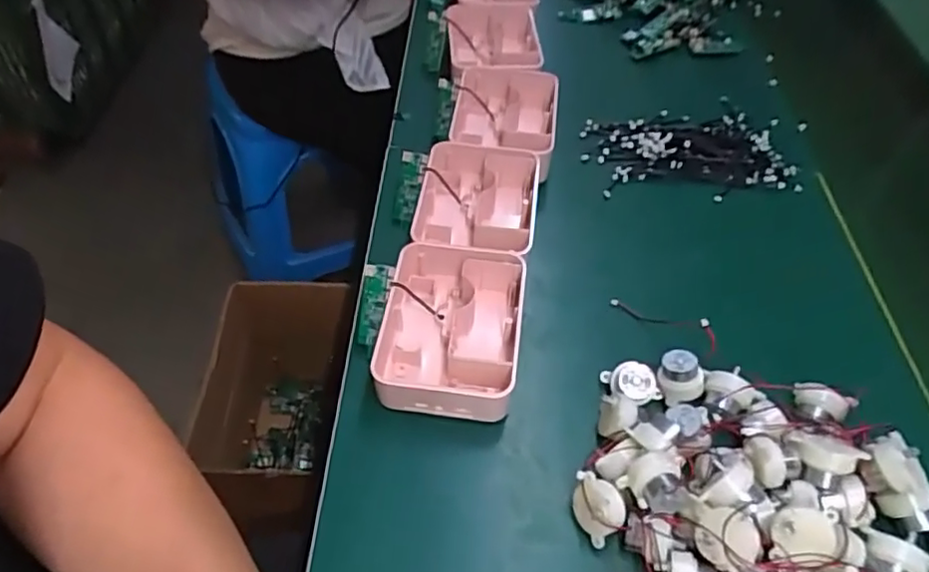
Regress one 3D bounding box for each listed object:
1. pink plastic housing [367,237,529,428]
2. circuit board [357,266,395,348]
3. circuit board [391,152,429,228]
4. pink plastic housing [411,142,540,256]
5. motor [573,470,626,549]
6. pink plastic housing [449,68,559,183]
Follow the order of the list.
[{"bbox_3d":[-0.010,0.031,0.458,0.098,0.048,0.127,9,51,1],"label":"pink plastic housing"},{"bbox_3d":[-0.070,0.014,0.467,0.021,0.006,0.062,14,95,7],"label":"circuit board"},{"bbox_3d":[-0.051,-0.086,0.554,0.020,0.068,0.011,18,22,10],"label":"circuit board"},{"bbox_3d":[0.010,-0.069,0.543,0.108,0.041,0.125,11,51,3],"label":"pink plastic housing"},{"bbox_3d":[0.084,0.140,0.387,0.024,0.036,0.040,-12,54,-14],"label":"motor"},{"bbox_3d":[0.040,-0.171,0.626,0.101,0.050,0.143,9,51,1],"label":"pink plastic housing"}]

